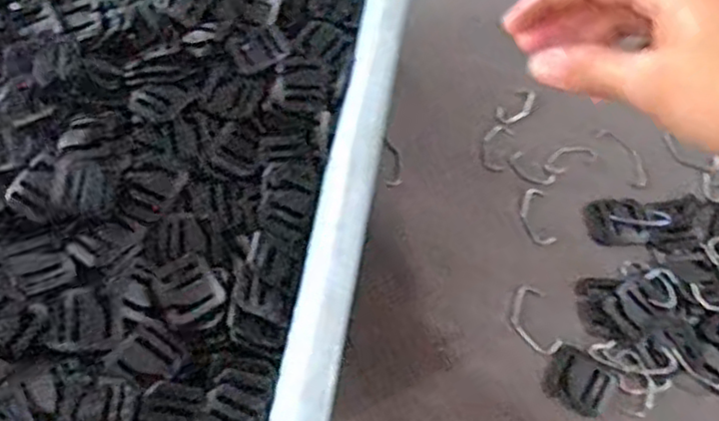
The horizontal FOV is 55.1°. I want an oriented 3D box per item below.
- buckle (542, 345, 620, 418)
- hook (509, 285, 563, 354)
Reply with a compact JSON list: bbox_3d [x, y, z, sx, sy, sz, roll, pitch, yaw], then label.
[{"bbox_3d":[0.122,0.094,0.381,0.037,0.004,0.031,29,66,13],"label":"buckle"},{"bbox_3d":[0.099,0.062,0.395,0.025,0.004,0.041,-9,64,-6],"label":"hook"}]

